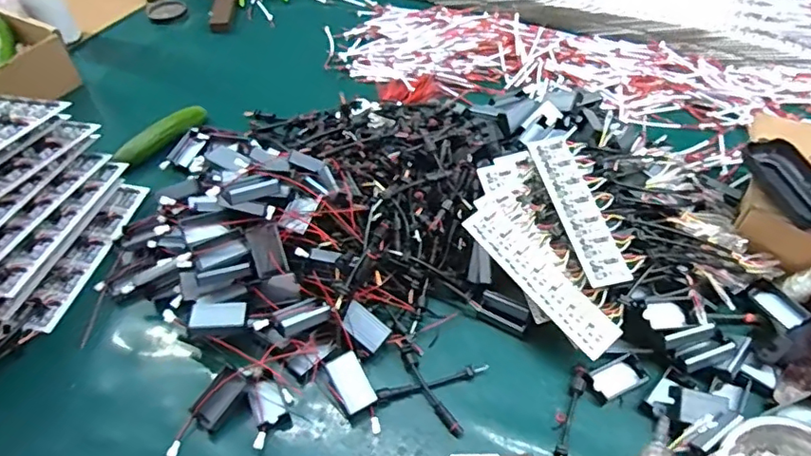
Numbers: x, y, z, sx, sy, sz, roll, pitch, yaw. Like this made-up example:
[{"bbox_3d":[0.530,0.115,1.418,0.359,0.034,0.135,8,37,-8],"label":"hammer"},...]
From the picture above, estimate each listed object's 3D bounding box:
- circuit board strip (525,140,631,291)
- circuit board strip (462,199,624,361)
[{"bbox_3d":[0.172,-0.021,0.545,0.040,0.005,0.169,-14,61,-2],"label":"circuit board strip"},{"bbox_3d":[0.130,0.045,0.525,0.045,0.007,0.175,-37,71,-12],"label":"circuit board strip"}]

